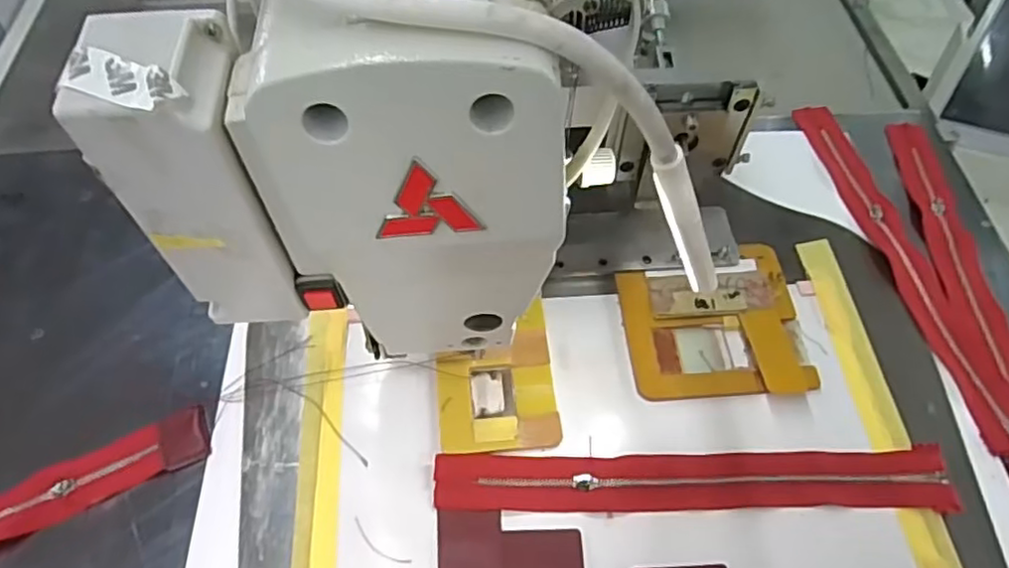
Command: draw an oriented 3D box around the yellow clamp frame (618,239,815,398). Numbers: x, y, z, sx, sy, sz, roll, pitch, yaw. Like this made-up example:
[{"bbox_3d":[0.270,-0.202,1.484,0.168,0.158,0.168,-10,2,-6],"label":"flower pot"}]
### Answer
[{"bbox_3d":[0.136,0.022,0.429,0.112,0.008,0.106,-3,57,-2],"label":"yellow clamp frame"}]

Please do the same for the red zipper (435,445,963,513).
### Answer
[{"bbox_3d":[0.108,0.113,0.374,0.290,0.006,0.033,-1,57,0],"label":"red zipper"}]

